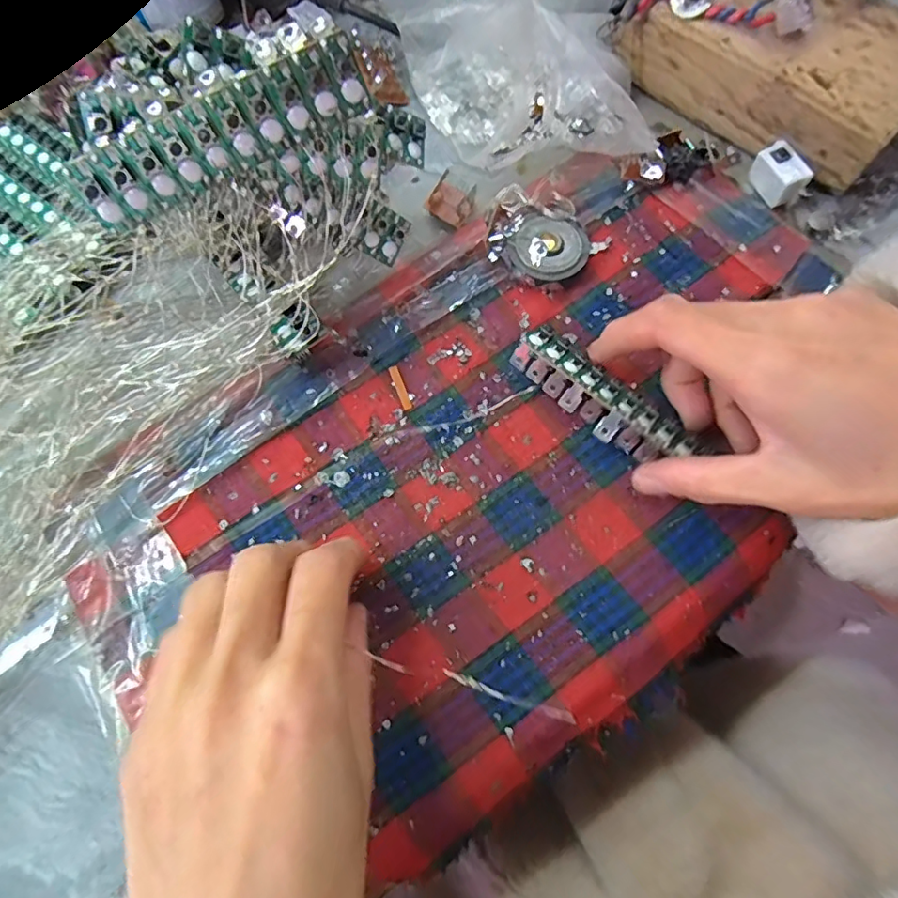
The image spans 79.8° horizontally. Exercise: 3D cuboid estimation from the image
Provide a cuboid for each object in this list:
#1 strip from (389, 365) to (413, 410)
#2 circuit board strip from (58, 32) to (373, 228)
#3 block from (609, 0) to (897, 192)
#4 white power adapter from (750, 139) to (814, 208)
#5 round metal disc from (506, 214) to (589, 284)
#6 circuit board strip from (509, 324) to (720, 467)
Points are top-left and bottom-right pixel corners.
[{"bbox_3d":[-0.022,-0.028,0.242,0.005,0.004,0.021,-21,78,-9],"label":"strip"},{"bbox_3d":[-0.069,-0.096,0.164,0.092,0.020,0.005,-26,46,-1],"label":"circuit board strip"},{"bbox_3d":[0.166,-0.199,0.273,0.140,0.039,0.081,40,78,11],"label":"block"},{"bbox_3d":[0.163,-0.135,0.264,0.013,0.018,0.026,-22,76,-7],"label":"white power adapter"},{"bbox_3d":[0.047,-0.094,0.255,0.035,0.011,0.035,0,75,-1],"label":"round metal disc"},{"bbox_3d":[0.065,-0.020,0.226,0.084,0.011,0.024,38,77,12],"label":"circuit board strip"}]

